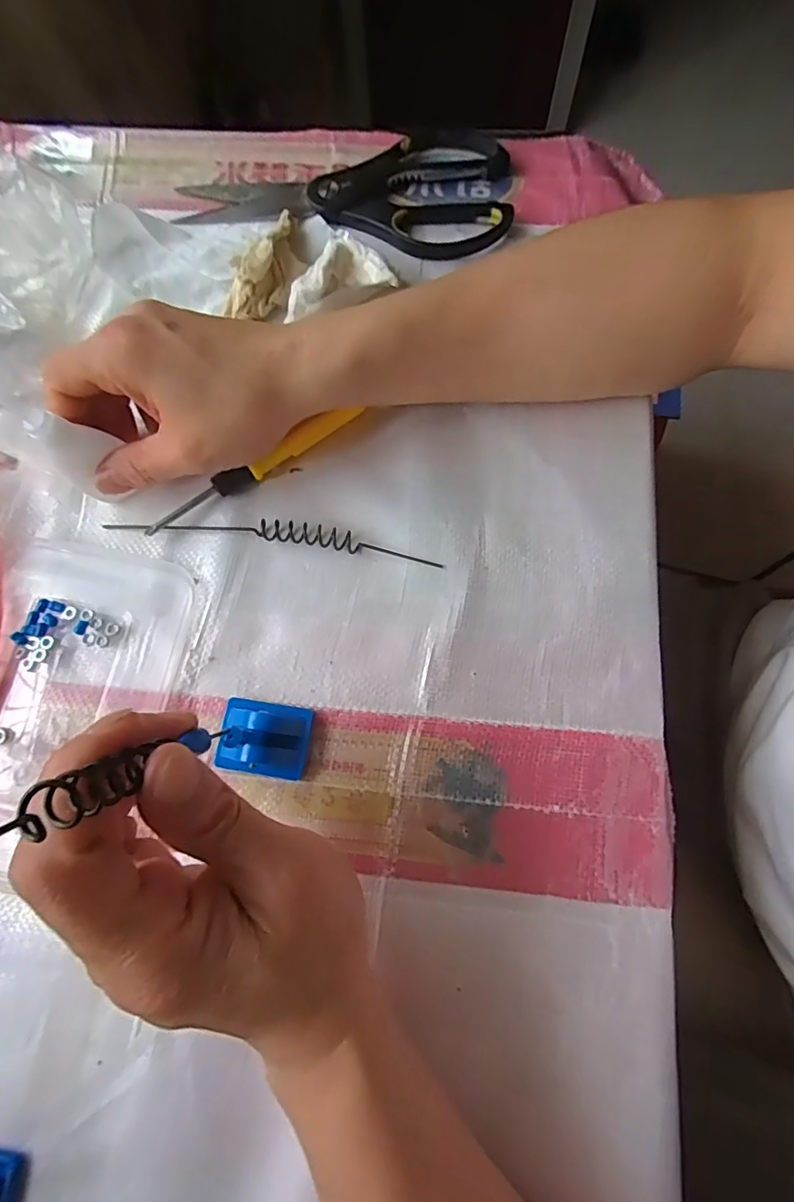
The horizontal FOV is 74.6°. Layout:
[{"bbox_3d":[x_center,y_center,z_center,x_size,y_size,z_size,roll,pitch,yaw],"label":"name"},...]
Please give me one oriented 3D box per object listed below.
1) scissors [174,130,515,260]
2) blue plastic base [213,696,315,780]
[{"bbox_3d":[-0.030,-0.282,0.349,0.211,0.011,0.107,10,75,5],"label":"scissors"},{"bbox_3d":[-0.065,0.065,0.251,0.043,0.025,0.033,8,75,4],"label":"blue plastic base"}]

